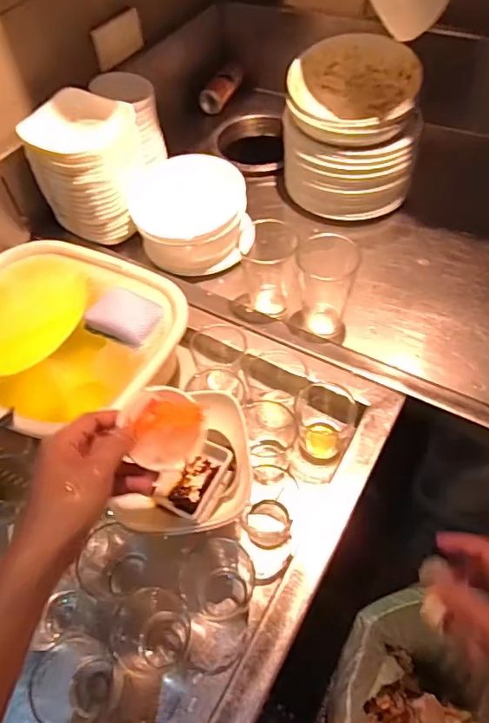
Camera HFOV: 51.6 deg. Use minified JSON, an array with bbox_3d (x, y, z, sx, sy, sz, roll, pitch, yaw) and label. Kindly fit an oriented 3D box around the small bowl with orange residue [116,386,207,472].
[{"bbox_3d":[-0.066,0.054,0.427,0.067,0.032,0.067,5,55,-7],"label":"small bowl with orange residue"}]

